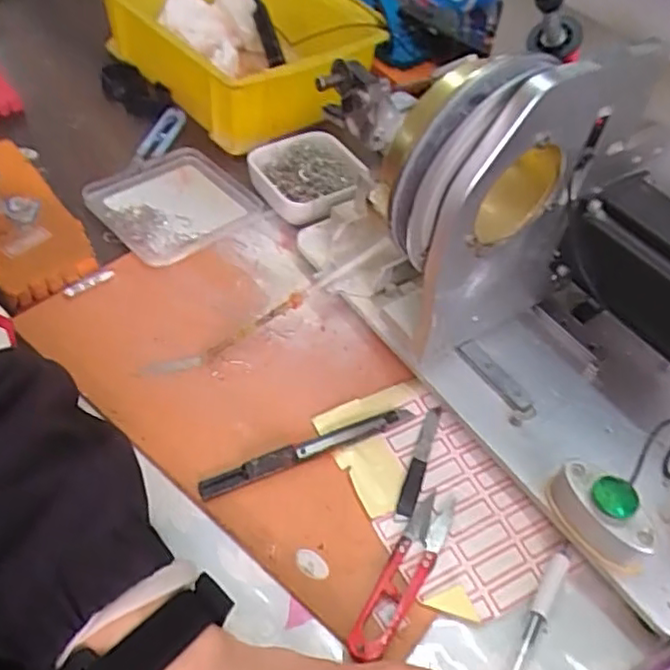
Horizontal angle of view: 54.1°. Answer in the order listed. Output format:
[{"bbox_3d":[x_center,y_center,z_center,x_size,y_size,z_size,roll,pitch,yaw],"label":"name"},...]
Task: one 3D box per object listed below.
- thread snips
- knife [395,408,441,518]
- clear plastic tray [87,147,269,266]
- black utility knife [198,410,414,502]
[{"bbox_3d":[0.038,0.126,0.350,0.021,0.006,0.100,27,52,16],"label":"thread snips"},{"bbox_3d":[0.051,0.075,0.398,0.010,0.004,0.079,17,50,8],"label":"knife"},{"bbox_3d":[-0.130,-0.108,0.530,0.111,0.012,0.112,37,56,23],"label":"clear plastic tray"},{"bbox_3d":[-0.015,0.068,0.392,0.135,0.010,0.013,-18,54,-20],"label":"black utility knife"}]

